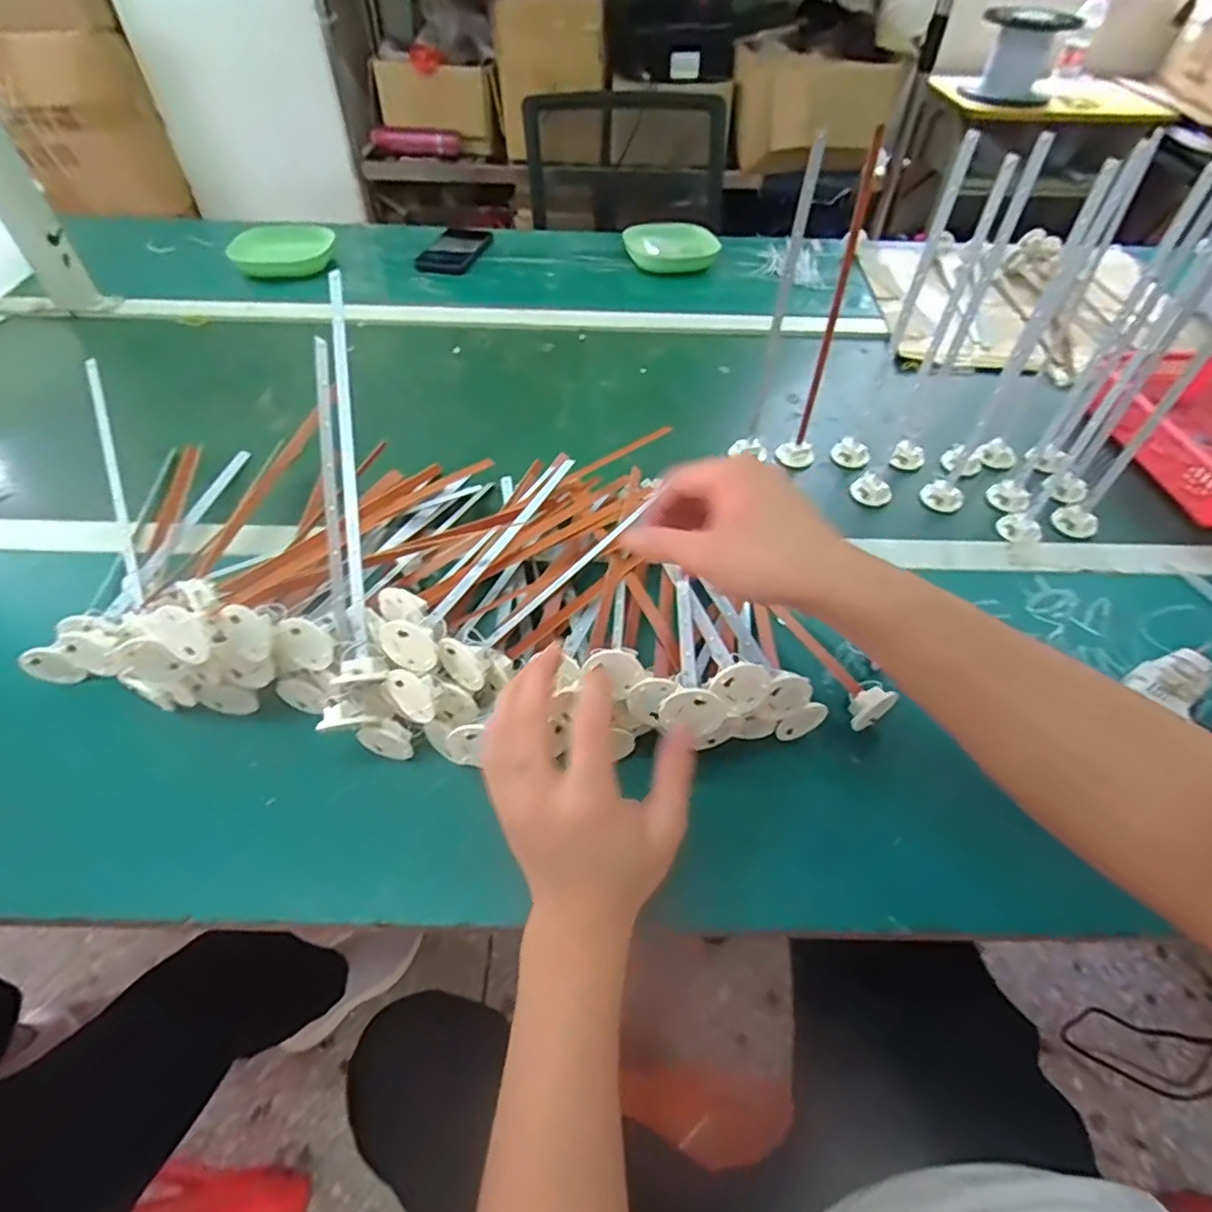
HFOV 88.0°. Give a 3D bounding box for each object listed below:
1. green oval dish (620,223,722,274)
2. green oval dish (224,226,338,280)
[{"bbox_3d":[0.103,-0.571,0.987,0.152,0.039,0.103,3,50,2],"label":"green oval dish"},{"bbox_3d":[-0.490,-0.544,0.959,0.139,0.031,0.119,-7,51,-6],"label":"green oval dish"}]

